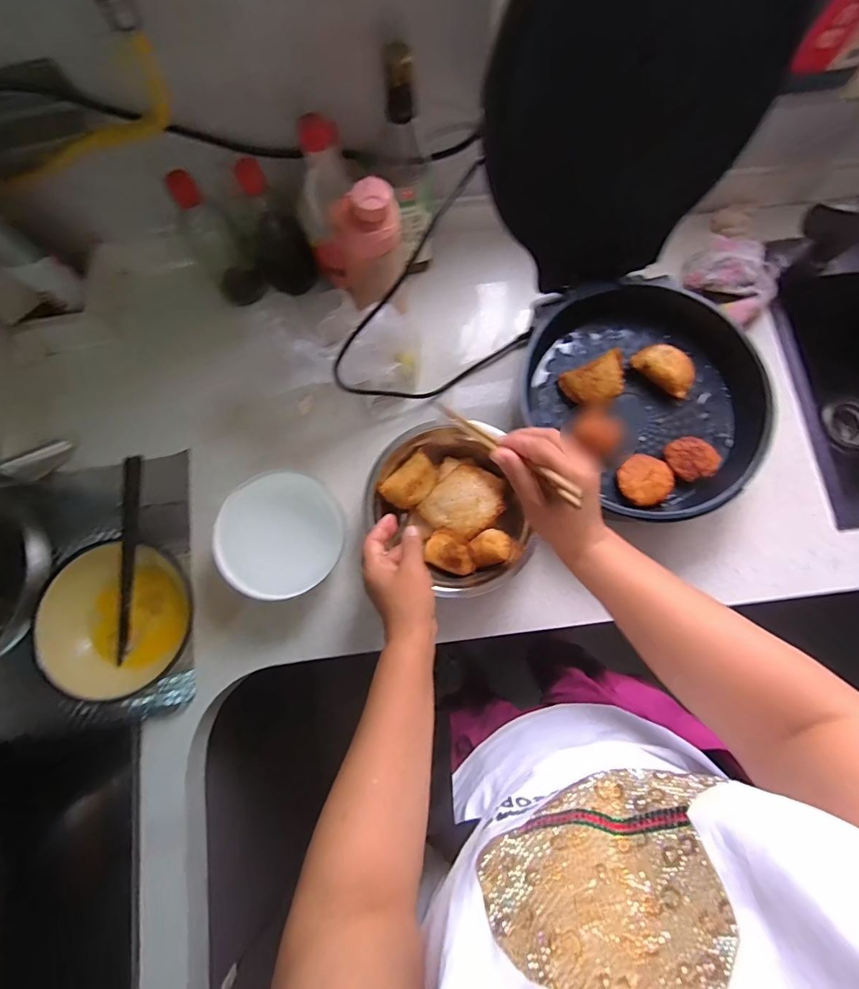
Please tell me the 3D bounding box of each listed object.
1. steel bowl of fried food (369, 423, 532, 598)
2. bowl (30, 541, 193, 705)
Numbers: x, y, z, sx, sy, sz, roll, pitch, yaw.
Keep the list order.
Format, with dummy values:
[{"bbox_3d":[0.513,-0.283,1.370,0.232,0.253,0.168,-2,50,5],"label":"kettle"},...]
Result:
[{"bbox_3d":[0.021,0.017,0.555,0.181,0.066,0.209,-16,79,-3],"label":"steel bowl of fried food"},{"bbox_3d":[-0.374,0.154,0.535,0.176,0.071,0.179,0,79,0],"label":"bowl"}]

